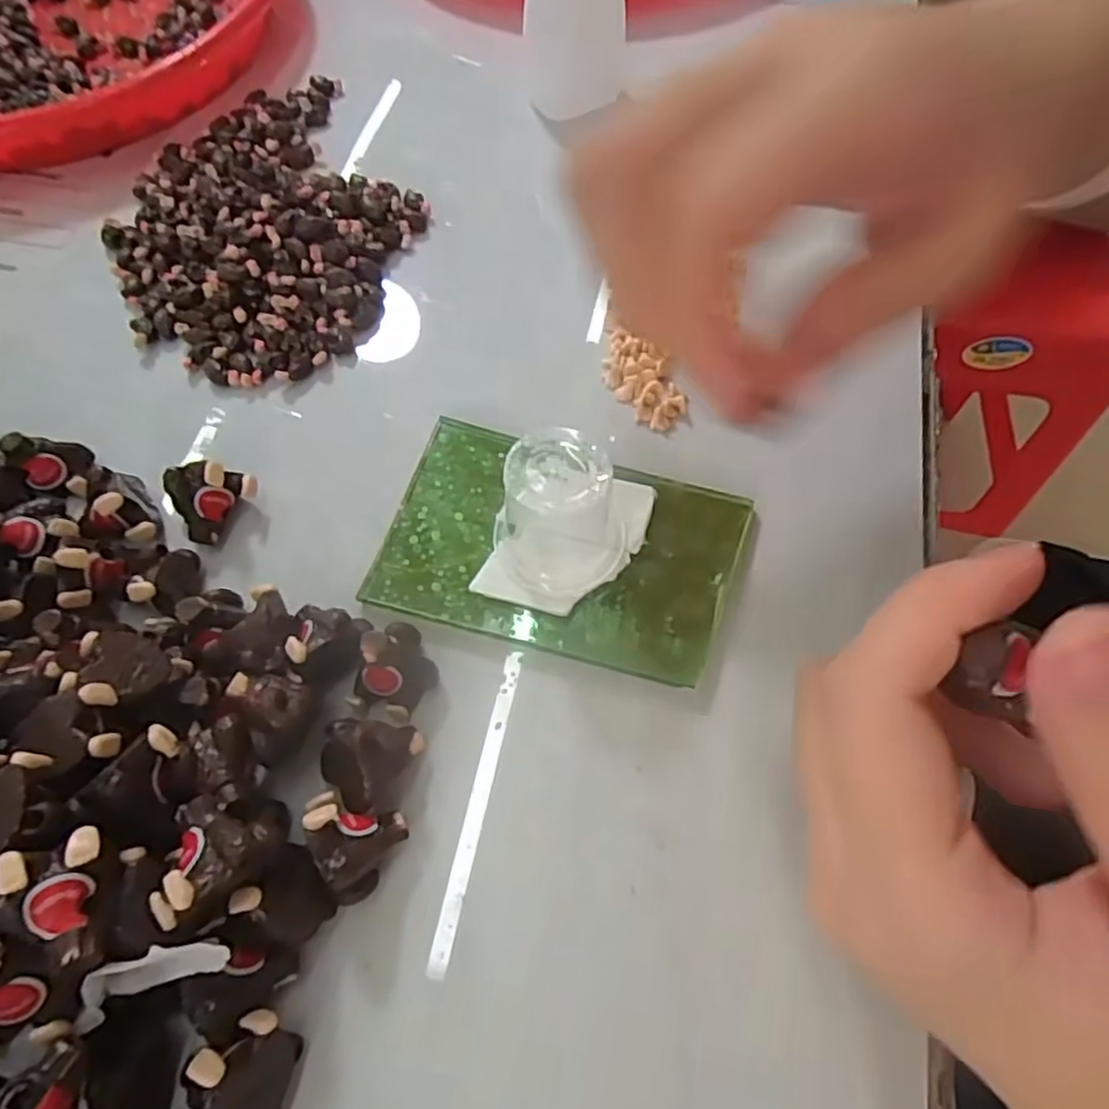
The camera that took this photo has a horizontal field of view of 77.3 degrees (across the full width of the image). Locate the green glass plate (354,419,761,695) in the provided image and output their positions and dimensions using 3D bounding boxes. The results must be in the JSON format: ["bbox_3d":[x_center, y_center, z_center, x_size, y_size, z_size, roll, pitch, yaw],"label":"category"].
[{"bbox_3d":[0.001,-0.003,0.210,0.102,0.008,0.067,16,65,8],"label":"green glass plate"}]

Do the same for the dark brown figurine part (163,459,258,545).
[{"bbox_3d":[-0.106,-0.018,0.212,0.016,0.020,0.024,30,67,13],"label":"dark brown figurine part"}]

